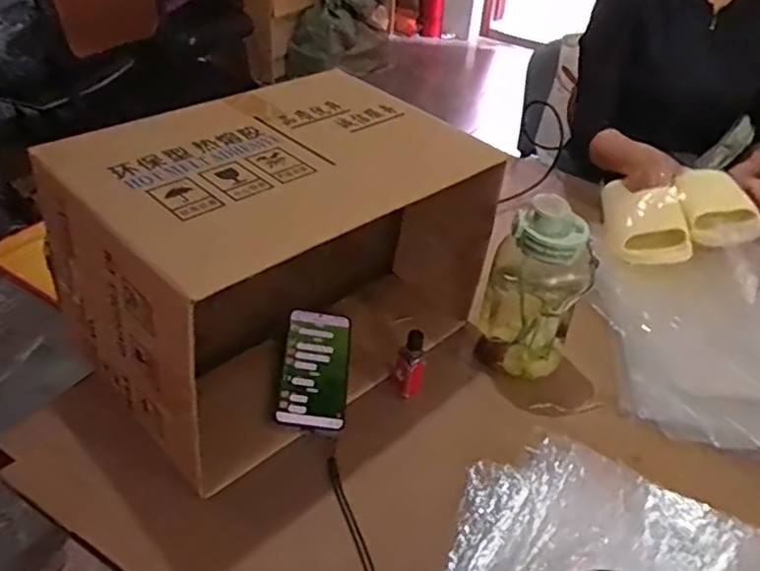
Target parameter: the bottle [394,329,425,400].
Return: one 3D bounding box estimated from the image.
[{"bbox_3d":[0.034,0.087,0.726,0.030,0.084,0.035,10,38,7],"label":"bottle"}]

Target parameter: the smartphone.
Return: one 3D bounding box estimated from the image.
[{"bbox_3d":[-0.072,0.090,0.729,0.075,0.010,0.151,11,45,-9],"label":"smartphone"}]

